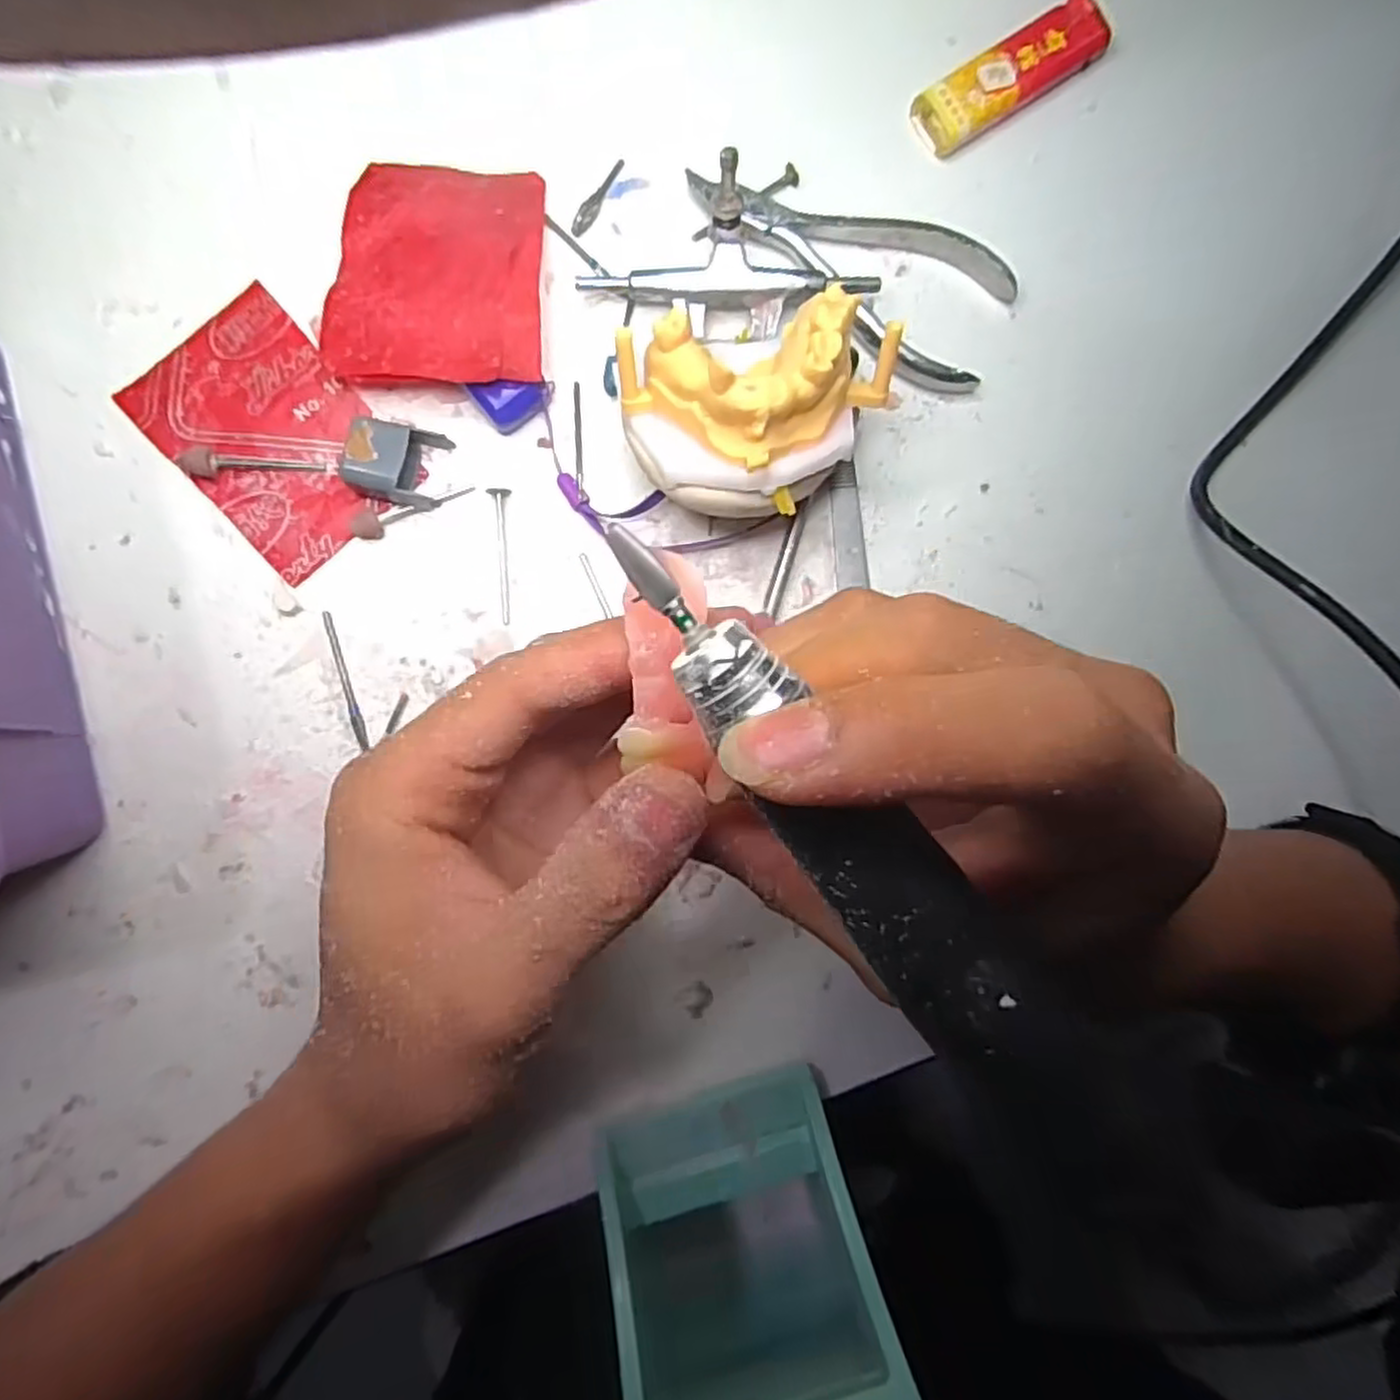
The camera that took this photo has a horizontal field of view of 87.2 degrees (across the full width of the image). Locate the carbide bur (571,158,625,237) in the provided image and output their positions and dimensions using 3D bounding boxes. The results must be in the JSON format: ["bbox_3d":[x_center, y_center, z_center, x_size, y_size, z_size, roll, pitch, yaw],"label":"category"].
[{"bbox_3d":[-0.036,-0.177,0.257,0.006,0.004,0.032,27,86,-6],"label":"carbide bur"}]

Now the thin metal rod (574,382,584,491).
[{"bbox_3d":[-0.042,-0.091,0.253,0.004,0.004,0.038,-2,90,-7],"label":"thin metal rod"}]

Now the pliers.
[{"bbox_3d":[0.054,-0.156,0.256,0.120,0.026,0.052,23,87,-6],"label":"pliers"}]

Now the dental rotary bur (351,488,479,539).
[{"bbox_3d":[-0.096,-0.065,0.245,0.040,0.008,0.008,-29,93,-6],"label":"dental rotary bur"}]

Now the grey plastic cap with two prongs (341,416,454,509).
[{"bbox_3d":[-0.098,-0.076,0.240,0.028,0.018,0.024,8,88,-6],"label":"grey plastic cap with two prongs"}]

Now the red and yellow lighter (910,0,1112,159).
[{"bbox_3d":[0.115,-0.230,0.271,0.082,0.010,0.023,-36,93,-6],"label":"red and yellow lighter"}]

